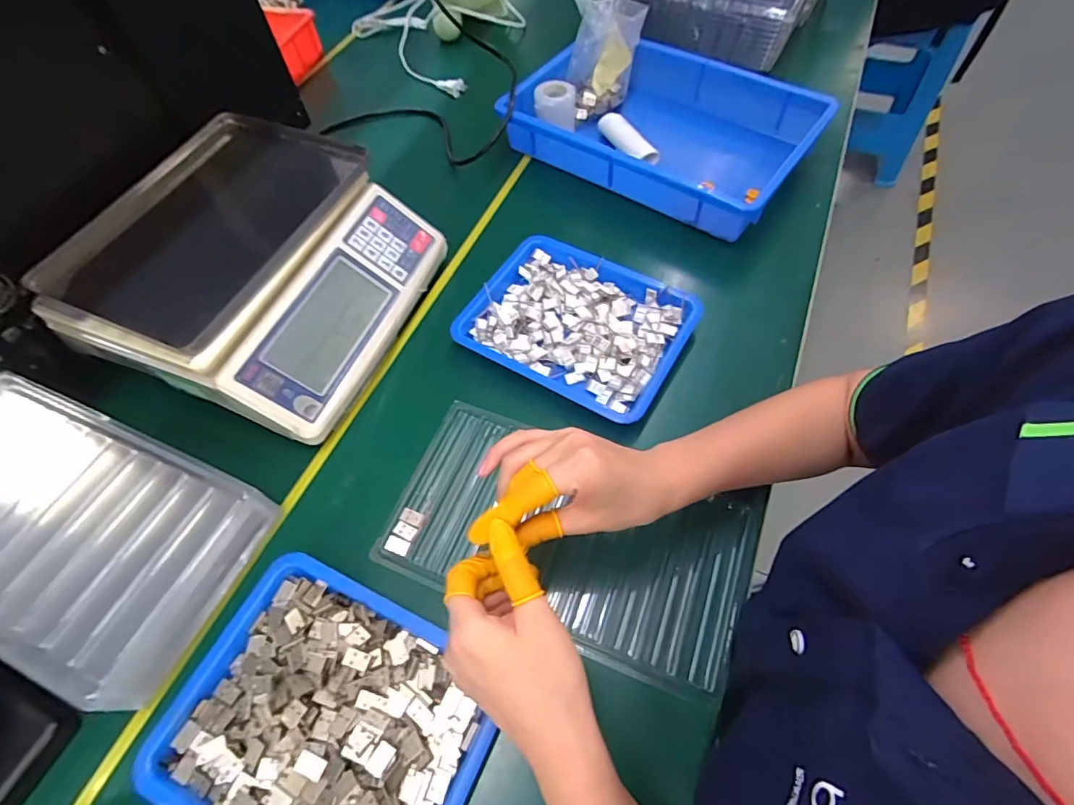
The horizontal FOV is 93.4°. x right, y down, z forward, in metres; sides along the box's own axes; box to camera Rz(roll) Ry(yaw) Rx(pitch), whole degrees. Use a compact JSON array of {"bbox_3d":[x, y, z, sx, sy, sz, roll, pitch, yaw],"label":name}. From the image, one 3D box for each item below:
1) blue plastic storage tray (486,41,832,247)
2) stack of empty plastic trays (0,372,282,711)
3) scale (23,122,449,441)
[{"bbox_3d":[0.158,-0.356,0.669,0.360,0.082,0.241,32,66,18],"label":"blue plastic storage tray"},{"bbox_3d":[-0.396,0.100,0.424,0.301,0.053,0.169,20,63,13],"label":"stack of empty plastic trays"},{"bbox_3d":[-0.289,-0.139,0.530,0.303,0.119,0.302,19,63,12],"label":"scale"}]

